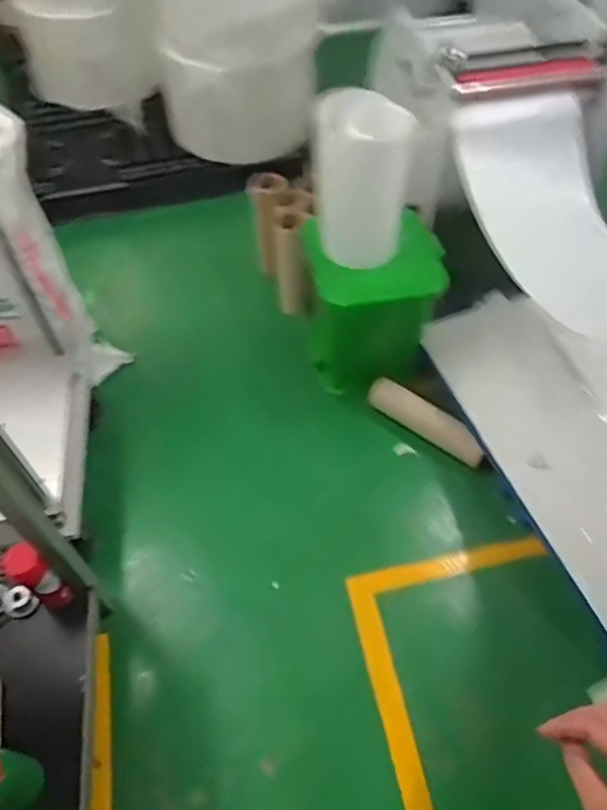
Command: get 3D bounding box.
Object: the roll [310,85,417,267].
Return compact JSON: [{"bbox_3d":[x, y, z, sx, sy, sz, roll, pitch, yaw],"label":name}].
[{"bbox_3d":[0.124,-0.511,1.397,0.226,0.354,0.189,10,56,7],"label":"roll"}]

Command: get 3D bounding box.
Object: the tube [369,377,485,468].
[{"bbox_3d":[0.338,0.042,1.672,0.360,0.086,0.066,36,62,22],"label":"tube"}]

